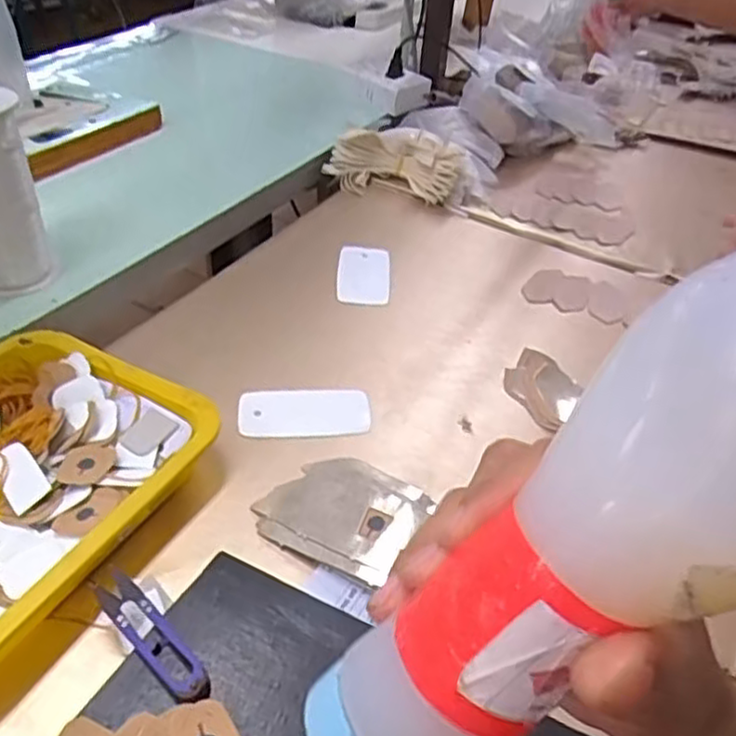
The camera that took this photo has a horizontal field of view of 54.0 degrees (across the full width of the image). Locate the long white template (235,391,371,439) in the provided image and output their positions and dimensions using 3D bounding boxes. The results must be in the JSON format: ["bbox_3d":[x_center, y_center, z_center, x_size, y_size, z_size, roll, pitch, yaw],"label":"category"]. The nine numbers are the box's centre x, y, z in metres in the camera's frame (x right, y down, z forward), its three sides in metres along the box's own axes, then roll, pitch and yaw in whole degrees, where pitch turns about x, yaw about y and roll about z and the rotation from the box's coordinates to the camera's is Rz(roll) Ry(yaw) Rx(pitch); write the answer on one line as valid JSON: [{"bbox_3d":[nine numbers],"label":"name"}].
[{"bbox_3d":[-0.050,0.036,0.576,0.102,0.004,0.051,-1,46,-6],"label":"long white template"}]

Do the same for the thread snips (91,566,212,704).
[{"bbox_3d":[-0.119,0.144,0.396,0.097,0.009,0.022,35,48,29],"label":"thread snips"}]

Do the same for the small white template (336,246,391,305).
[{"bbox_3d":[-0.004,-0.097,0.737,0.052,0.006,0.099,6,40,-2],"label":"small white template"}]

